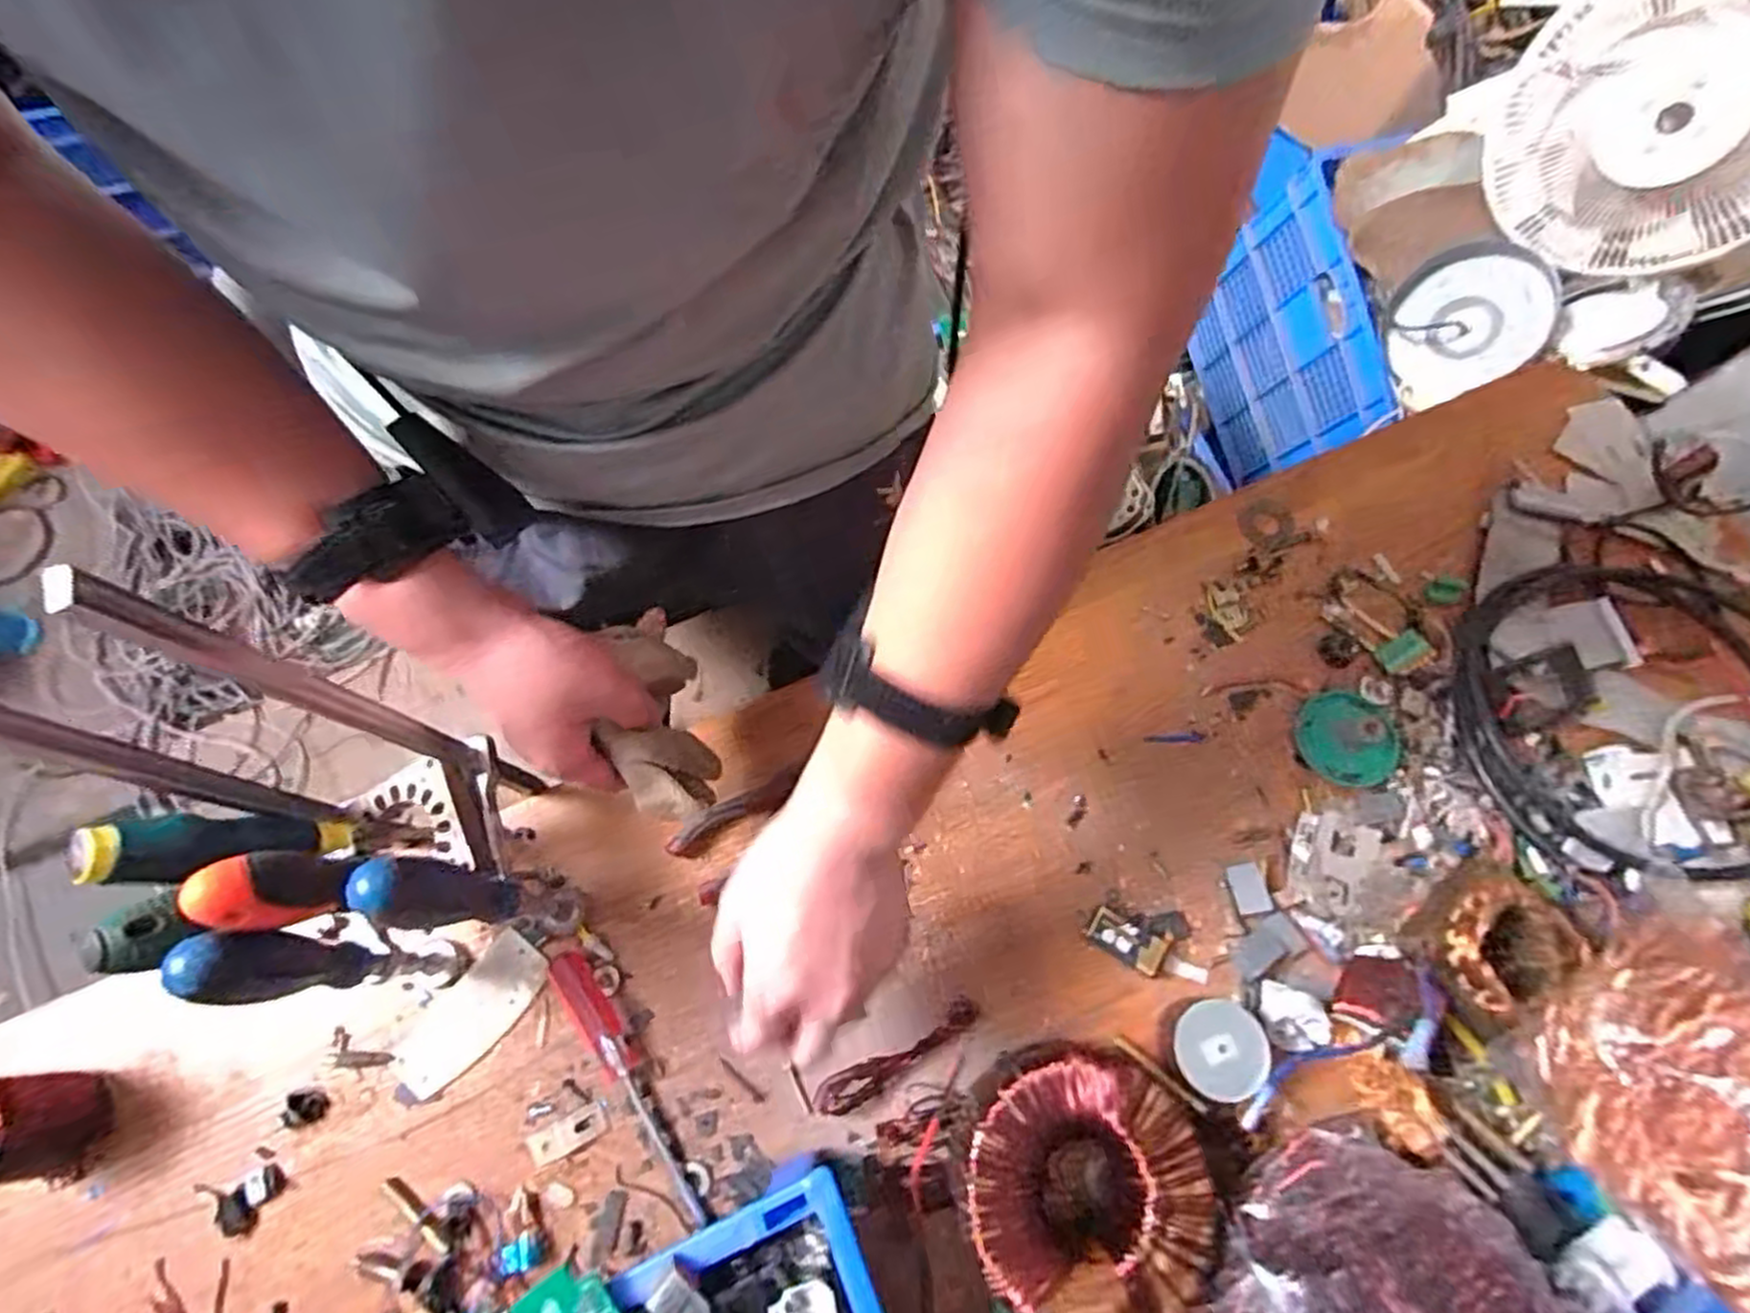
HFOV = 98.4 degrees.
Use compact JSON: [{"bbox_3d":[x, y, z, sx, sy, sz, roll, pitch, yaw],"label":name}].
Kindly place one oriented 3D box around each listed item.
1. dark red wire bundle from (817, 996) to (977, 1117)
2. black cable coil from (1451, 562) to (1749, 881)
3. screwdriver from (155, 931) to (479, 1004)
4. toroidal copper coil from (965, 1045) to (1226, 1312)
[{"bbox_3d":[0.014,0.243,0.458,0.109,0.006,0.022,-29,71,-11],"label":"dark red wire bundle"},{"bbox_3d":[0.529,0.036,0.517,0.243,0.034,0.242,0,69,0],"label":"black cable coil"},{"bbox_3d":[-0.275,0.161,0.395,0.023,0.195,0.027,-1,69,0],"label":"screwdriver"},{"bbox_3d":[0.111,0.277,0.414,0.124,0.064,0.112,-6,69,-2],"label":"toroidal copper coil"}]

